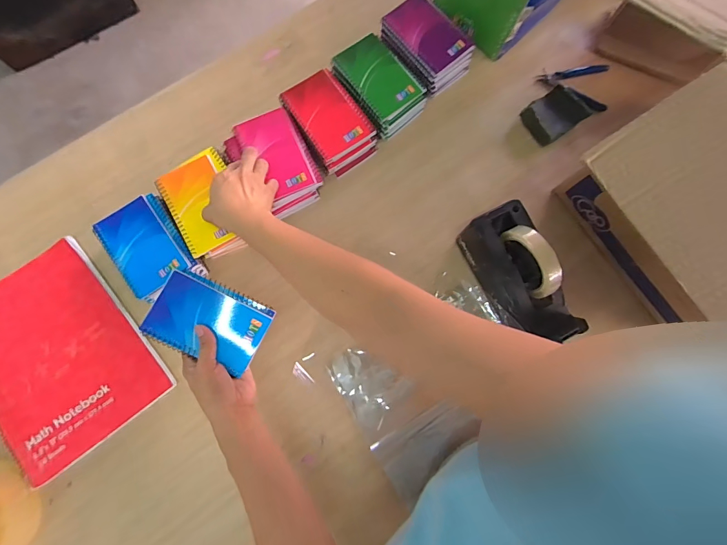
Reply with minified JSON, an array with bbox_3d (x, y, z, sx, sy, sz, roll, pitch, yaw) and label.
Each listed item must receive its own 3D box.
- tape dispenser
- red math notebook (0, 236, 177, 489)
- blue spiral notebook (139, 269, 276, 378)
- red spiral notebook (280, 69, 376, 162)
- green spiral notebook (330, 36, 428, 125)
[{"bbox_3d":[0.214,0.006,0.510,0.074,0.120,0.191,-27,81,-6],"label":"tape dispenser"},{"bbox_3d":[-0.425,0.115,0.523,0.209,0.014,0.266,-37,82,-8],"label":"red math notebook"},{"bbox_3d":[-0.187,0.059,0.459,0.131,0.017,0.088,25,80,-10],"label":"blue spiral notebook"},{"bbox_3d":[-0.056,-0.242,0.577,0.092,0.015,0.128,-35,82,-8],"label":"red spiral notebook"},{"bbox_3d":[0.023,-0.308,0.592,0.086,0.015,0.131,-38,82,-8],"label":"green spiral notebook"}]

